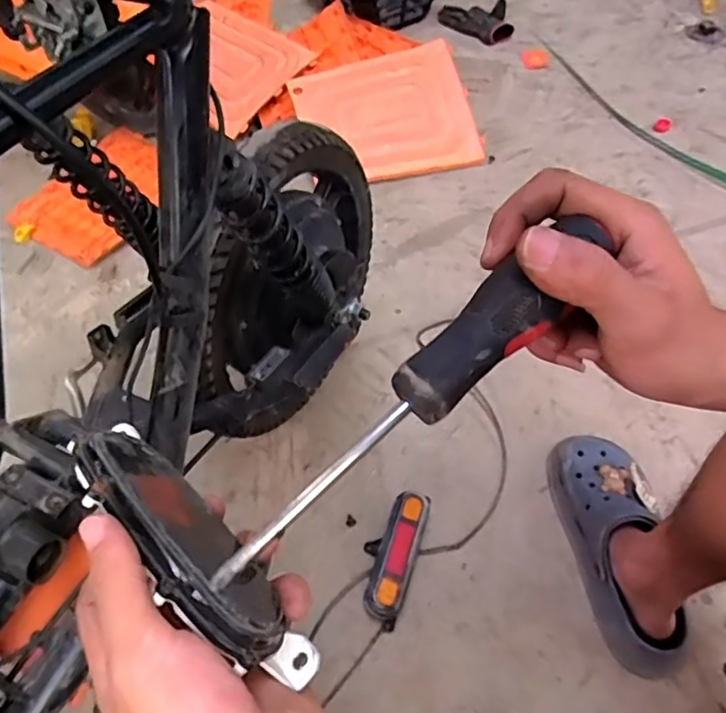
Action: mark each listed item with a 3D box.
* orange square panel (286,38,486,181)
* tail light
[{"bbox_3d":[0.045,-0.465,1.192,0.323,0.034,0.270,-15,76,-5],"label":"orange square panel"},{"bbox_3d":[0.033,0.230,0.734,0.061,0.043,0.160,15,56,14],"label":"tail light"}]

